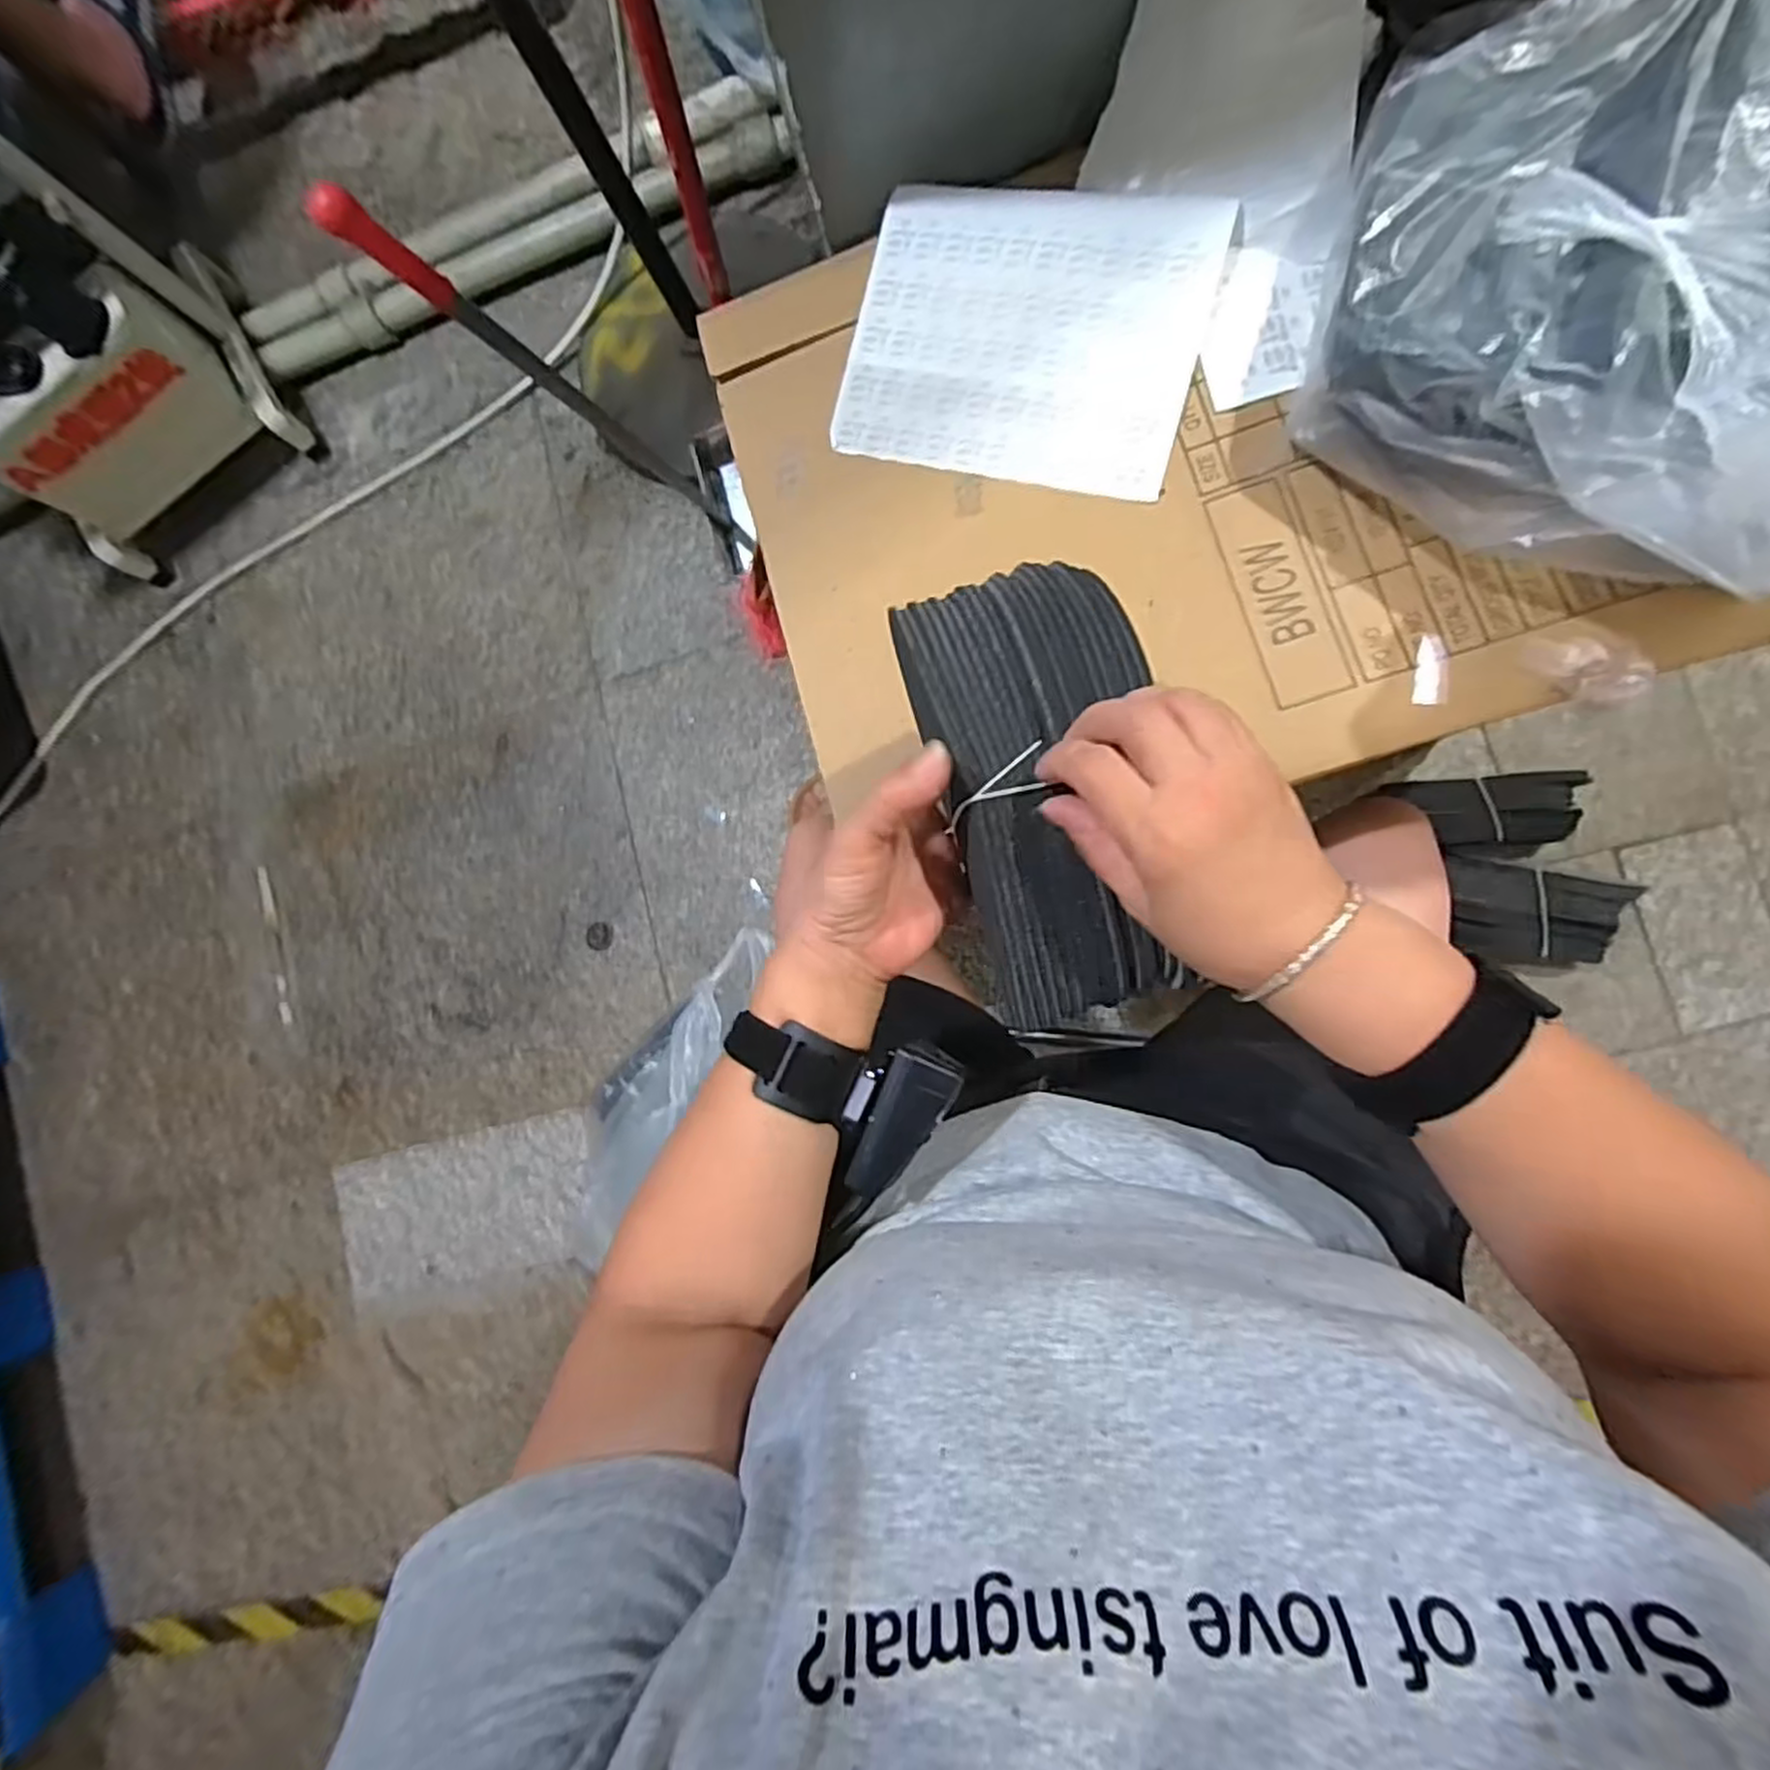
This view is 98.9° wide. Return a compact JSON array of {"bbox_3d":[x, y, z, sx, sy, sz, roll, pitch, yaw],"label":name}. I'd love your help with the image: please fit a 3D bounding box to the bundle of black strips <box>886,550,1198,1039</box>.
[{"bbox_3d":[0.068,-0.040,0.331,0.096,0.044,0.196,-10,91,8],"label":"bundle of black strips"}]

